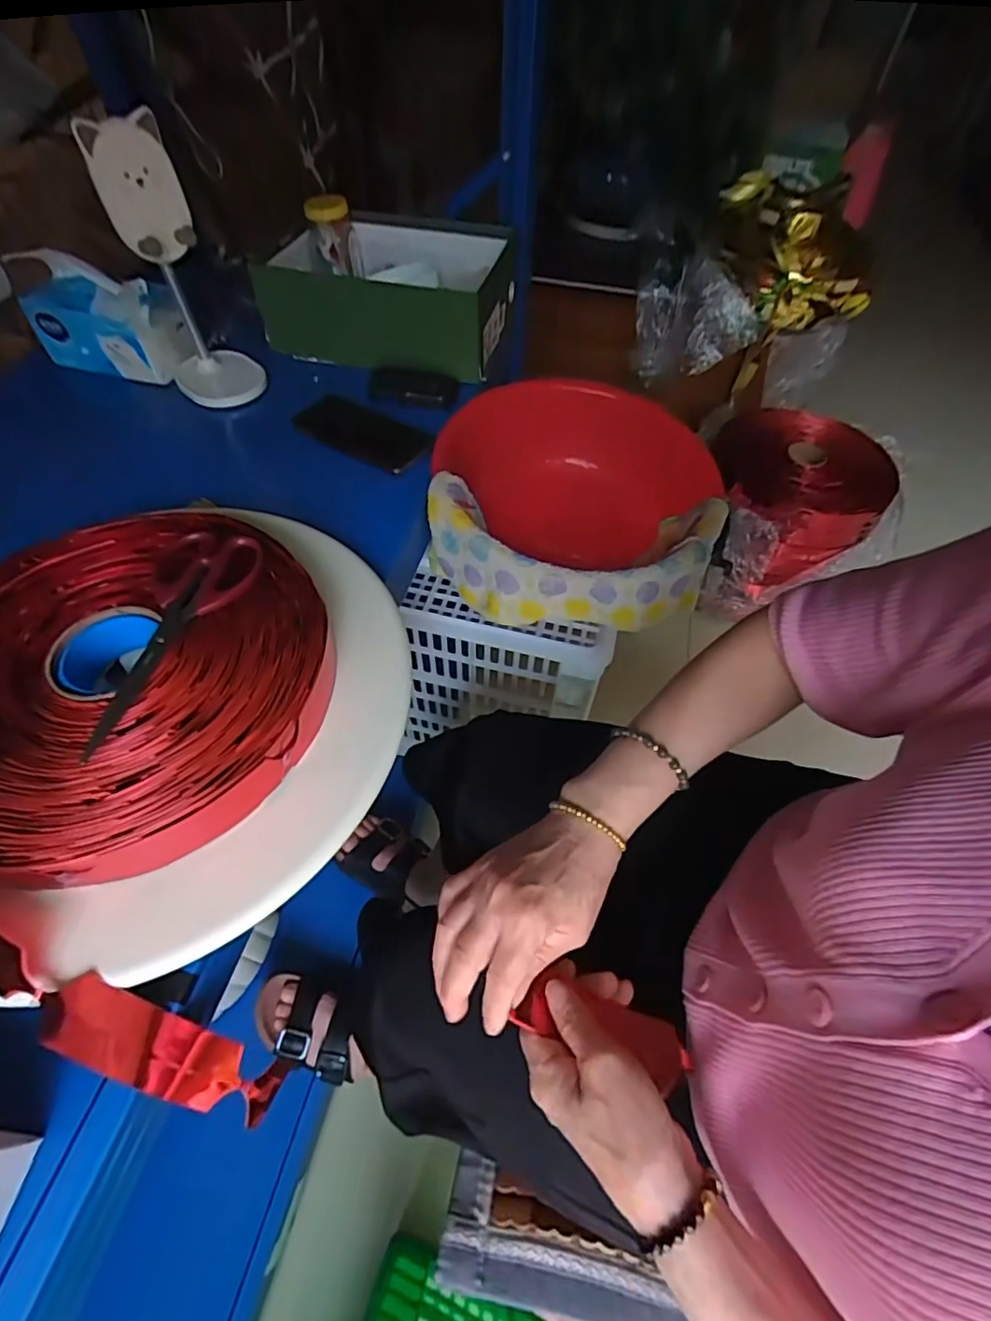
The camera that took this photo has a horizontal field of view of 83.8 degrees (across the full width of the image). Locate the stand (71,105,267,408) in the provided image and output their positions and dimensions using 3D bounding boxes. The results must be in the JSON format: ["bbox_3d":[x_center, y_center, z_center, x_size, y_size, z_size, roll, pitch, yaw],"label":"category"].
[{"bbox_3d":[-0.348,-0.426,0.612,0.098,0.244,0.098,-23,60,-17],"label":"stand"}]

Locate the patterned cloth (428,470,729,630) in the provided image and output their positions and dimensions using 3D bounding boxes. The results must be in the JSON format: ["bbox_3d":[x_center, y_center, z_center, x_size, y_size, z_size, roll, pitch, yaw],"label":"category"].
[{"bbox_3d":[0.085,-0.108,0.601,0.317,0.097,0.136,2,56,-1],"label":"patterned cloth"}]

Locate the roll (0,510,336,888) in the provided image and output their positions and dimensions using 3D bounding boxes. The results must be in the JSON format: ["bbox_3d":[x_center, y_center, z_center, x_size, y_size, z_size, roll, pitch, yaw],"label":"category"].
[{"bbox_3d":[-0.274,0.005,0.411,0.284,0.048,0.287,1,56,-1],"label":"roll"}]

